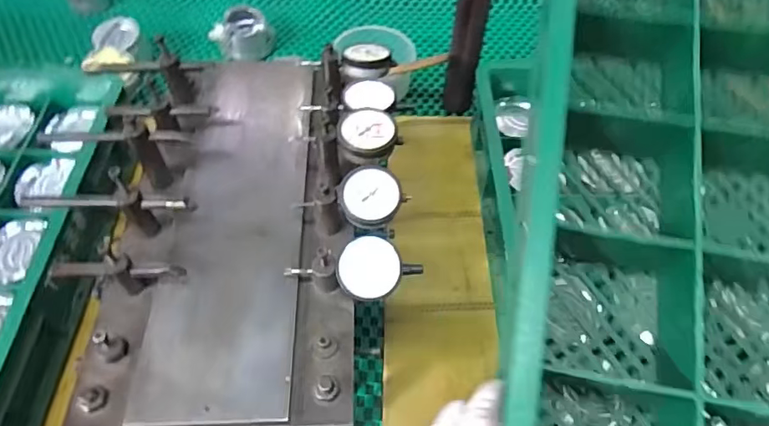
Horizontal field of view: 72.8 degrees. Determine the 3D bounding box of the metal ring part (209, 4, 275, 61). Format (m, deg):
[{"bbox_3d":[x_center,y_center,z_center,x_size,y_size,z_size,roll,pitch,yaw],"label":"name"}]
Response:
[{"bbox_3d":[-0.240,-0.301,0.883,0.086,0.058,0.088,40,63,23],"label":"metal ring part"}]

